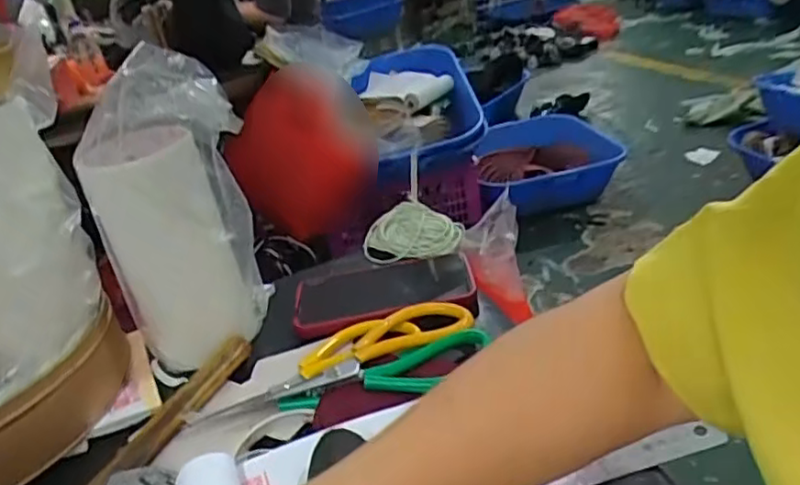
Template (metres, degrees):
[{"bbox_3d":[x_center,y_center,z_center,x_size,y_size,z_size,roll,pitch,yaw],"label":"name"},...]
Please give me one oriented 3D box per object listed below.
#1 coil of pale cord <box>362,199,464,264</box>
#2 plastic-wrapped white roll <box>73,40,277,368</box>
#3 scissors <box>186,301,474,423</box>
[{"bbox_3d":[0.011,-0.018,0.688,0.108,0.033,0.074,-12,28,3],"label":"coil of pale cord"},{"bbox_3d":[-0.184,-0.025,0.537,0.120,0.240,0.085,-22,30,-20],"label":"plastic-wrapped white roll"},{"bbox_3d":[-0.052,0.091,0.520,0.224,0.017,0.060,-19,29,-15],"label":"scissors"}]

